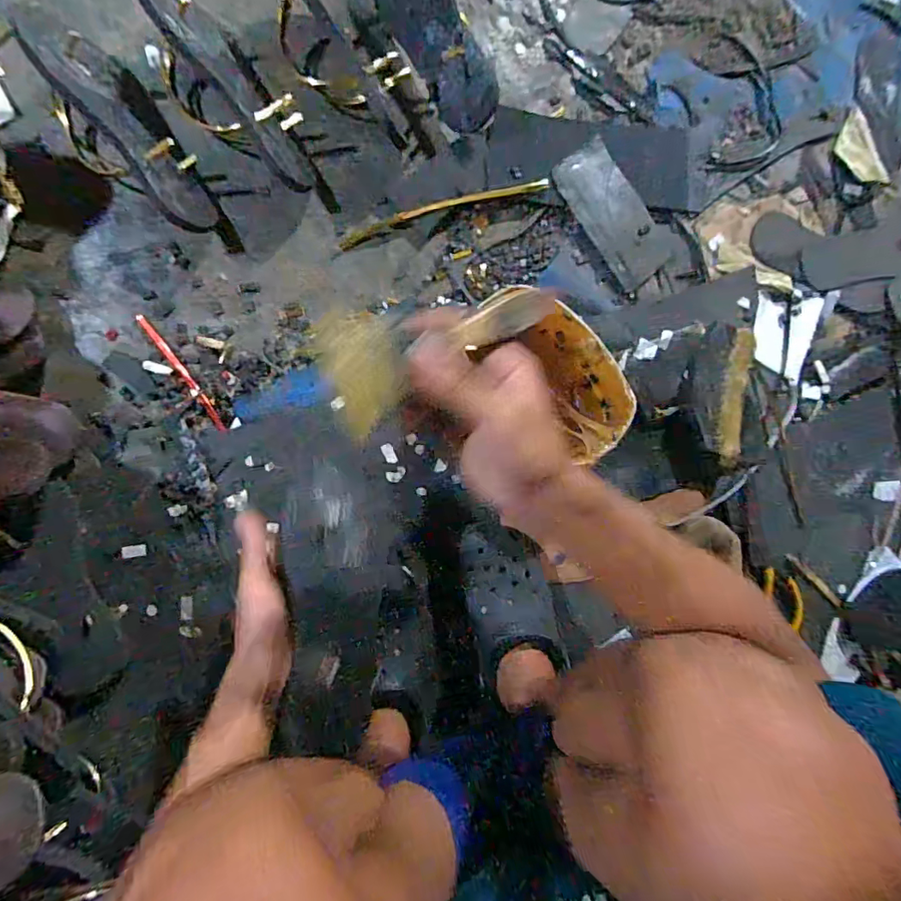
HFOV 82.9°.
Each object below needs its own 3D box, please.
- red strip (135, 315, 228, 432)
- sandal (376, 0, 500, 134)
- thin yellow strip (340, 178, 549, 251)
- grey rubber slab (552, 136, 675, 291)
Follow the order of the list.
[{"bbox_3d":[-0.302,-0.086,0.576,0.011,0.010,0.154,-35,95,-5],"label":"red strip"},{"bbox_3d":[-0.017,-0.485,0.582,0.083,0.045,0.222,-34,113,-5],"label":"sandal"},{"bbox_3d":[-0.007,-0.289,0.614,0.262,0.007,0.023,-19,94,-7],"label":"thin yellow strip"},{"bbox_3d":[0.205,-0.294,0.632,0.084,0.004,0.174,-35,95,-5],"label":"grey rubber slab"}]

